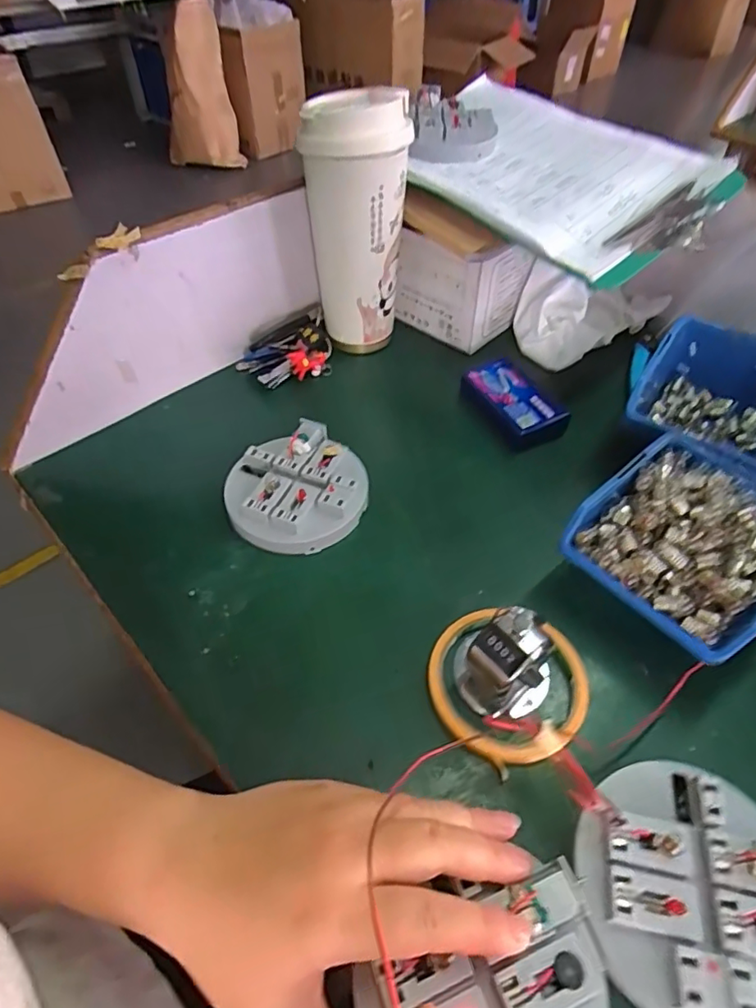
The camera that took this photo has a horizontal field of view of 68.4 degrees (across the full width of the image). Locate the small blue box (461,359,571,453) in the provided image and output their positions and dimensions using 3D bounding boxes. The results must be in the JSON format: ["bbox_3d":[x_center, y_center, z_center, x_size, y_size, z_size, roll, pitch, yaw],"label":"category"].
[{"bbox_3d":[0.113,-0.085,0.475,0.050,0.027,0.087,-26,54,-18],"label":"small blue box"}]

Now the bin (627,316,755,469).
[{"bbox_3d":[0.258,-0.072,0.422,0.113,0.052,0.133,27,57,22],"label":"bin"}]

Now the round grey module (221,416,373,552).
[{"bbox_3d":[-0.060,-0.012,0.411,0.099,0.030,0.095,-1,51,2],"label":"round grey module"}]

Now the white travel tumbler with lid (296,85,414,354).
[{"bbox_3d":[-0.016,-0.231,0.477,0.081,0.190,0.069,-3,50,-2],"label":"white travel tumbler with lid"}]

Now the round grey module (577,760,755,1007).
[{"bbox_3d":[0.144,0.178,0.255,0.099,0.032,0.100,-1,51,2],"label":"round grey module"}]

